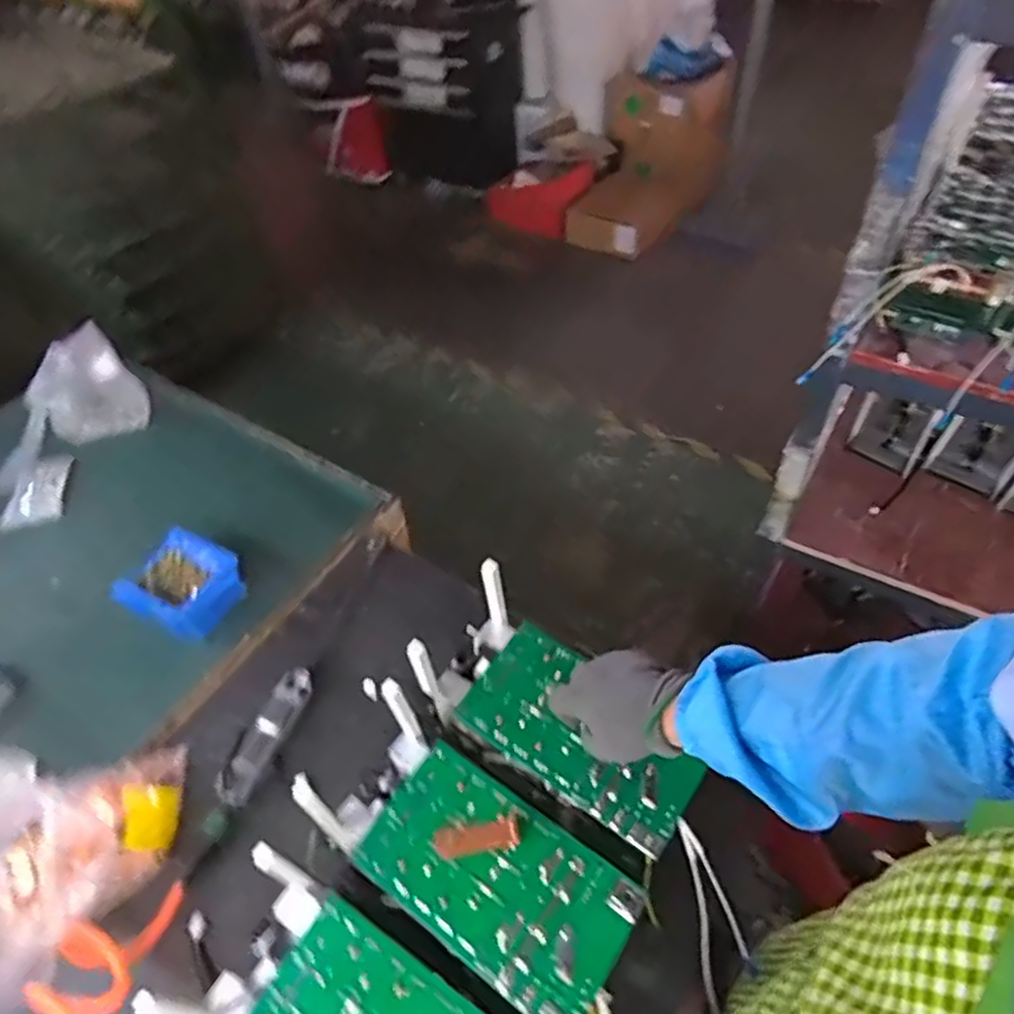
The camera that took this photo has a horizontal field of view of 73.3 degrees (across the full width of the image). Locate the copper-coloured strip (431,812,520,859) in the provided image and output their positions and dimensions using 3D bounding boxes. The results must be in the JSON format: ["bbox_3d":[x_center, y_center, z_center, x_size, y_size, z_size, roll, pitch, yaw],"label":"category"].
[{"bbox_3d":[-0.026,0.285,0.589,0.074,0.005,0.027,-11,48,-2],"label":"copper-coloured strip"}]

